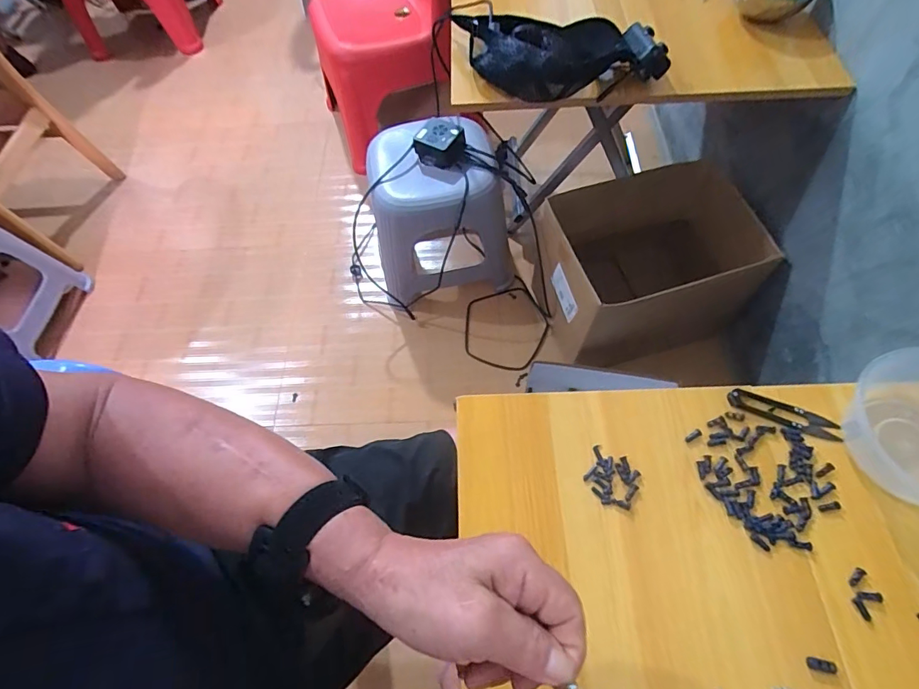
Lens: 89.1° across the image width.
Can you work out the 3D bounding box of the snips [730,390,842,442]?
[{"bbox_3d":[0.310,0.067,0.447,0.097,0.006,0.026,15,65,11],"label":"snips"}]

